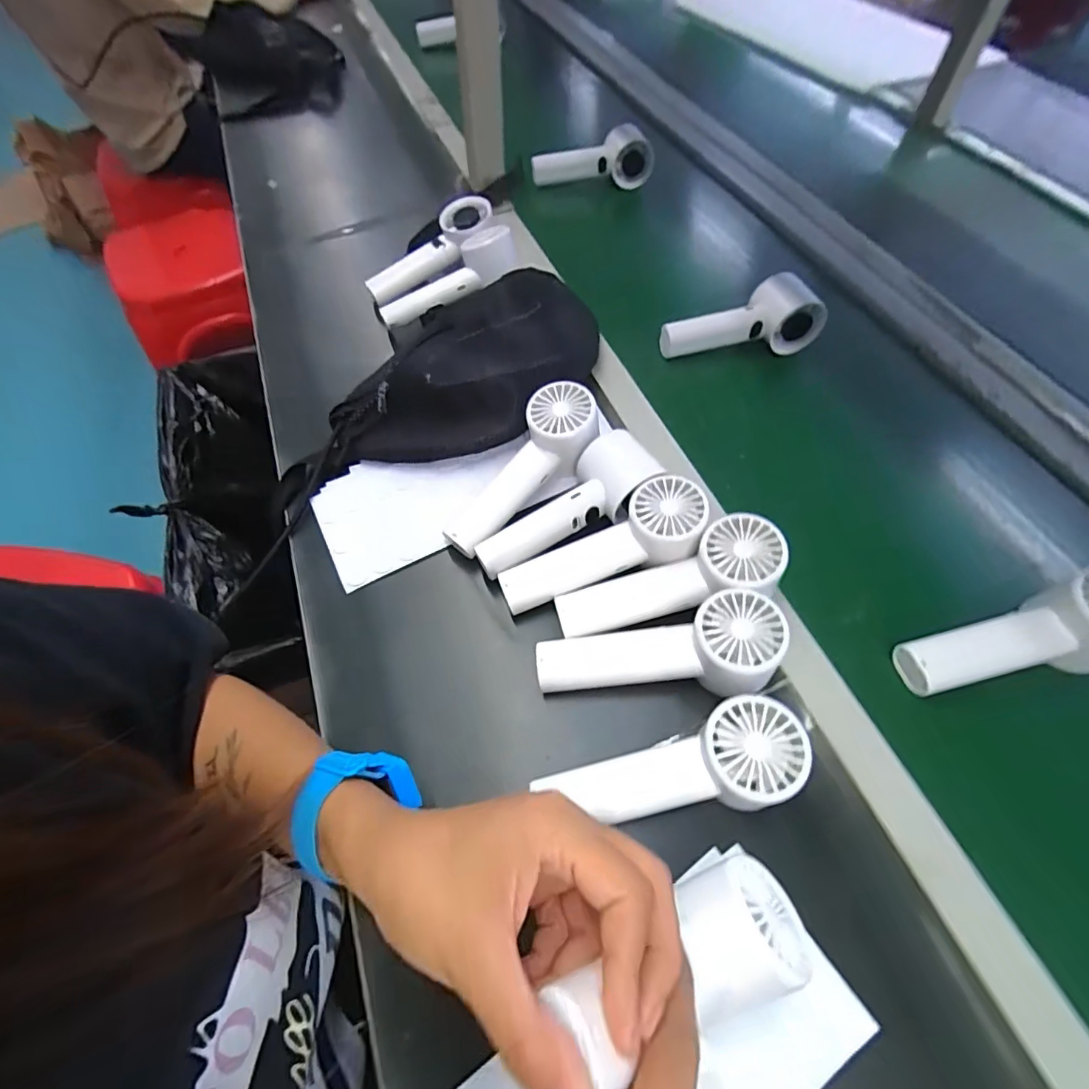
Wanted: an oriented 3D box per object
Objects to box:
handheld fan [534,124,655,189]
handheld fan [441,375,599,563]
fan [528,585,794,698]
[{"bbox_3d":[0.062,-0.504,0.695,0.156,0.054,0.040,-8,59,-5],"label":"handheld fan"},{"bbox_3d":[-0.017,-0.059,0.416,0.056,0.046,0.157,40,90,22],"label":"handheld fan"},{"bbox_3d":[0.074,0.074,0.345,0.152,0.038,0.057,-13,57,15],"label":"fan"}]

